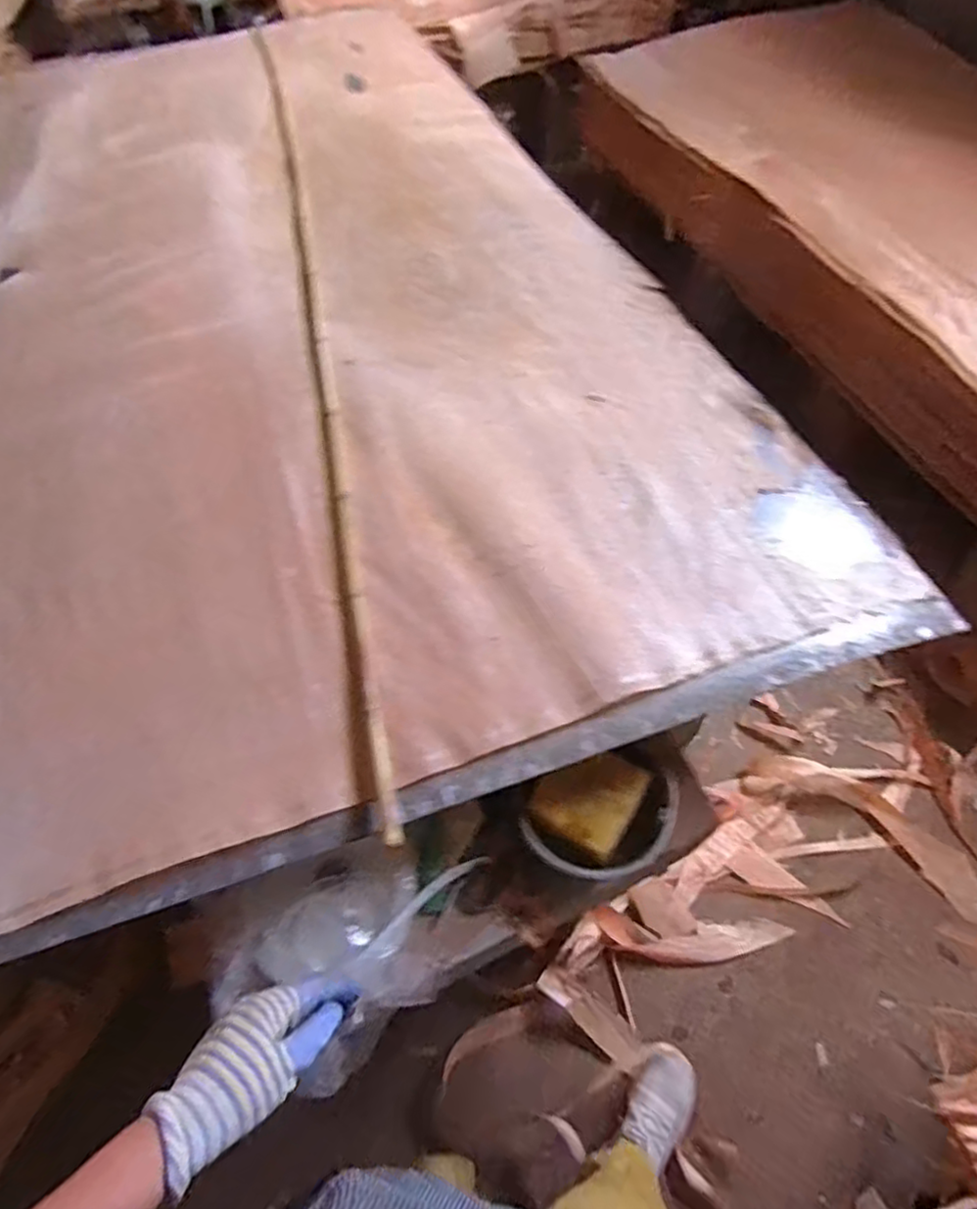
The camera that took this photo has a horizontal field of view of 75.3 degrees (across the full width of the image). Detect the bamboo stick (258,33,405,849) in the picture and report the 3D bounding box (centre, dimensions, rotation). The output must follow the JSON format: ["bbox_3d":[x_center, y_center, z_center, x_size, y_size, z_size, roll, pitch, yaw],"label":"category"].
[{"bbox_3d":[-0.345,-0.667,1.183,0.034,0.024,2.184,-13,57,-5],"label":"bamboo stick"}]

